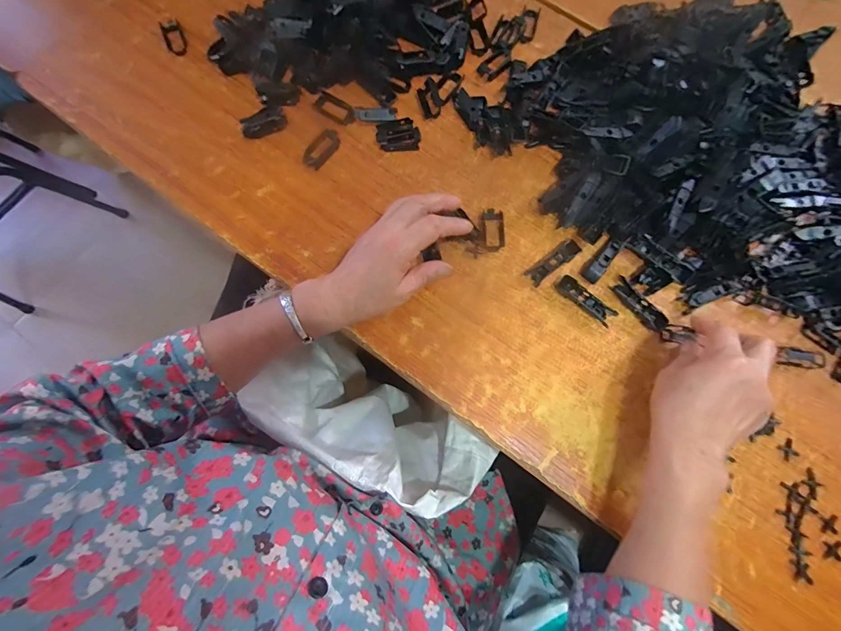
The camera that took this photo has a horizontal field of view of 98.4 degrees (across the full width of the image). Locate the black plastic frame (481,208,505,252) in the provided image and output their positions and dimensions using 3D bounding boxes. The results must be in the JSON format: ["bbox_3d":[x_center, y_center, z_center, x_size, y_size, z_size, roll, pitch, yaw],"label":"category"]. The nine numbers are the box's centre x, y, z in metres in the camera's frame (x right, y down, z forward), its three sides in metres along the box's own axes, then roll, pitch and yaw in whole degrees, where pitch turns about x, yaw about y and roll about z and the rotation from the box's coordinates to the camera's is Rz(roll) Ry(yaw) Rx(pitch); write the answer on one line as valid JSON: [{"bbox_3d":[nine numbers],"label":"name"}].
[{"bbox_3d":[0.081,-0.096,0.404,0.024,0.008,0.050,1,76,-2],"label":"black plastic frame"}]

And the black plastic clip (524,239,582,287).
[{"bbox_3d":[0.146,-0.059,0.394,0.067,0.008,0.019,-37,80,-10],"label":"black plastic clip"}]

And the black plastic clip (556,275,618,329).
[{"bbox_3d":[0.177,-0.016,0.387,0.067,0.010,0.019,37,78,7],"label":"black plastic clip"}]

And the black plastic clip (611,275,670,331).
[{"bbox_3d":[0.232,-0.011,0.386,0.018,0.012,0.067,-35,80,-9],"label":"black plastic clip"}]

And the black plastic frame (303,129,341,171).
[{"bbox_3d":[-0.115,-0.193,0.422,0.025,0.010,0.050,39,78,7],"label":"black plastic frame"}]

